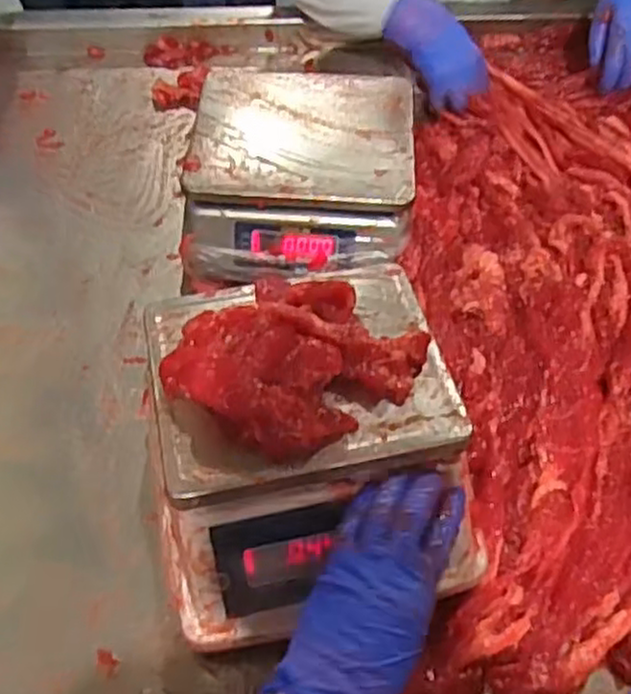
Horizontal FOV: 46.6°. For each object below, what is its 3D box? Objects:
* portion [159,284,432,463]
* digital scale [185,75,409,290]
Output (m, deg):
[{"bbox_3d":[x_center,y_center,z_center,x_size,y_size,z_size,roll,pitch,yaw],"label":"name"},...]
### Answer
[{"bbox_3d":[-0.014,0.006,0.506,0.141,0.045,0.134,31,61,20],"label":"portion"},{"bbox_3d":[-0.014,-0.179,0.779,0.224,0.118,0.226,3,56,3],"label":"digital scale"}]

